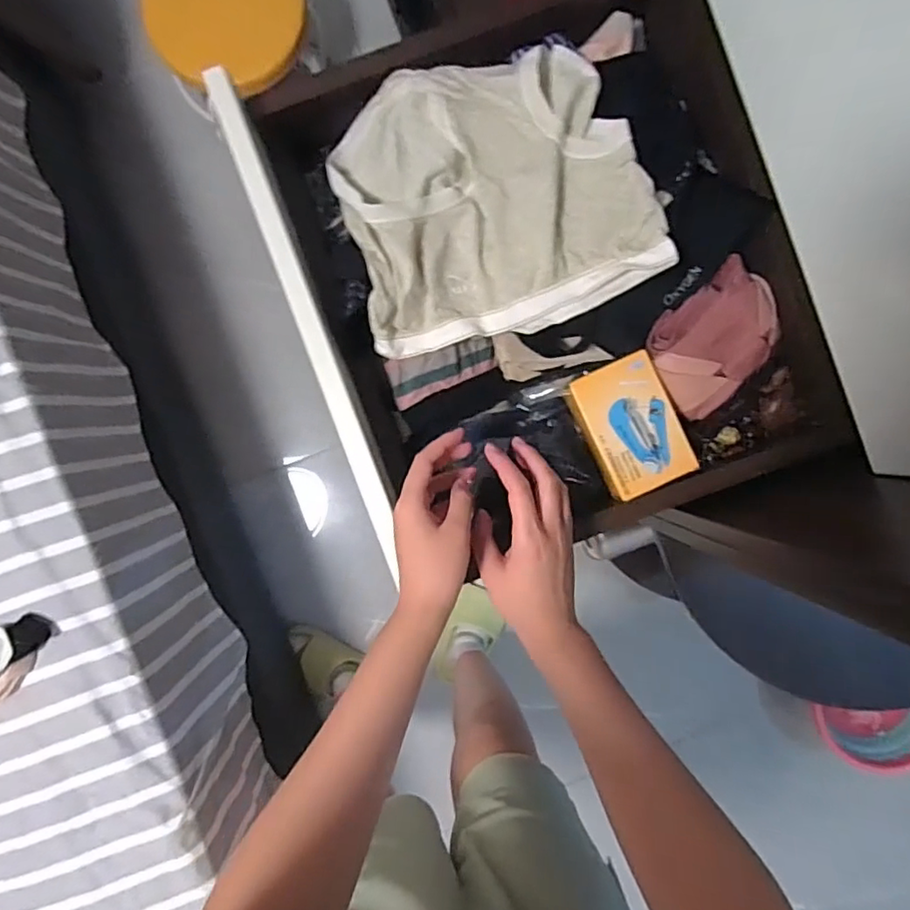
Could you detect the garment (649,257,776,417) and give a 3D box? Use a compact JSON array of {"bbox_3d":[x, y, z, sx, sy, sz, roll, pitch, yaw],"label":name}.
[{"bbox_3d":[0.232,-0.103,0.523,0.120,0.019,0.090,-41,91,0],"label":"garment"}]

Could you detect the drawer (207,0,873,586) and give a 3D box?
[{"bbox_3d":[0.069,-0.158,0.520,0.398,0.121,0.447,-18,91,-1],"label":"drawer"}]

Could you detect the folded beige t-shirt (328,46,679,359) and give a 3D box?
[{"bbox_3d":[0.028,-0.219,0.493,0.247,0.056,0.234,-16,91,-1],"label":"folded beige t-shirt"}]

